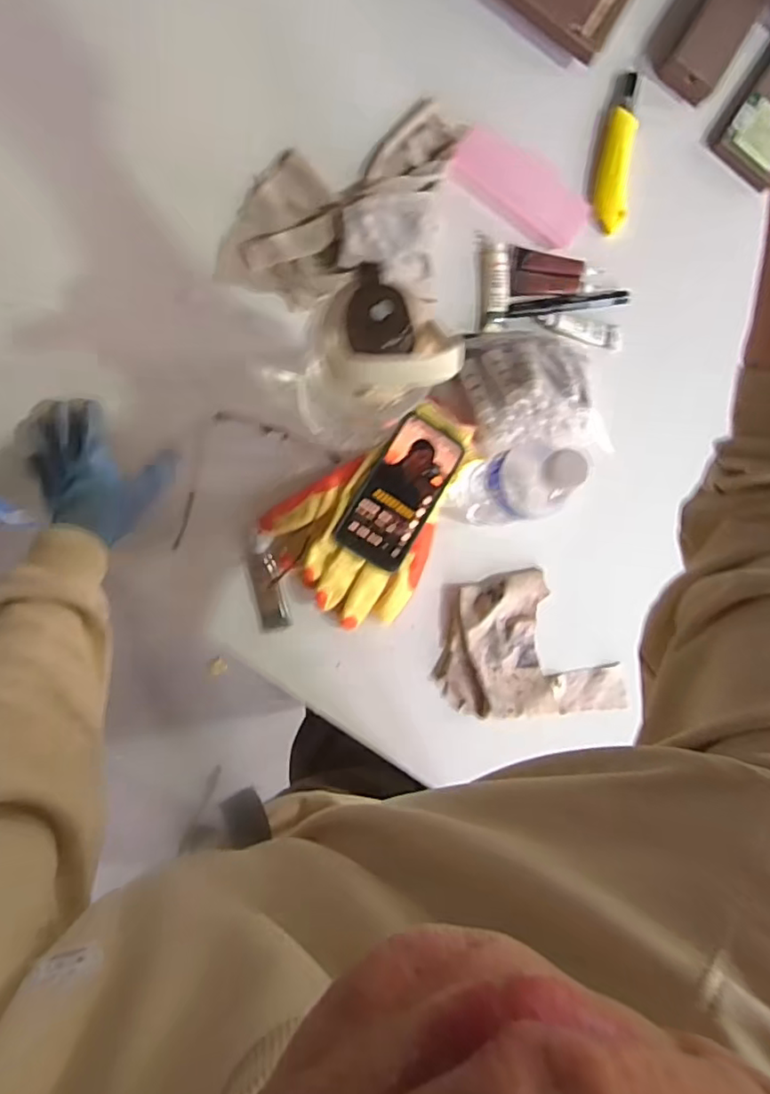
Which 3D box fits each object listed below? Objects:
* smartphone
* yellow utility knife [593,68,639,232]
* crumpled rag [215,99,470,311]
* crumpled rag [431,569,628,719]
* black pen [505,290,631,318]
[{"bbox_3d":[0.017,-0.058,0.621,0.077,0.015,0.156,31,78,-8],"label":"smartphone"},{"bbox_3d":[0.264,-0.442,0.678,0.032,0.021,0.179,12,89,-9],"label":"yellow utility knife"},{"bbox_3d":[-0.031,-0.335,0.623,0.286,0.044,0.183,-25,95,-8],"label":"crumpled rag"},{"bbox_3d":[0.170,0.108,0.669,0.207,0.024,0.155,4,90,-9],"label":"crumpled rag"},{"bbox_3d":[0.201,-0.268,0.664,0.136,0.008,0.018,-9,92,-8],"label":"black pen"}]

